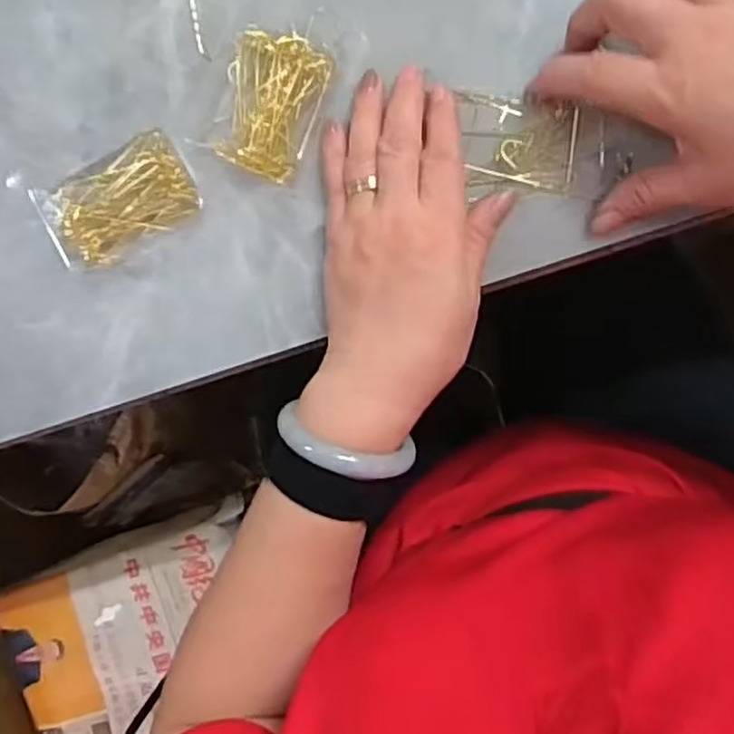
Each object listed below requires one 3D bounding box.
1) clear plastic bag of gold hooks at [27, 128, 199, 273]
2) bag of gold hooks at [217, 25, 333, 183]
[{"bbox_3d":[-0.126,-0.085,0.368,0.075,0.012,0.047,-30,91,7],"label":"clear plastic bag of gold hooks"},{"bbox_3d":[-0.048,-0.131,0.360,0.049,0.014,0.067,19,95,4],"label":"bag of gold hooks"}]

